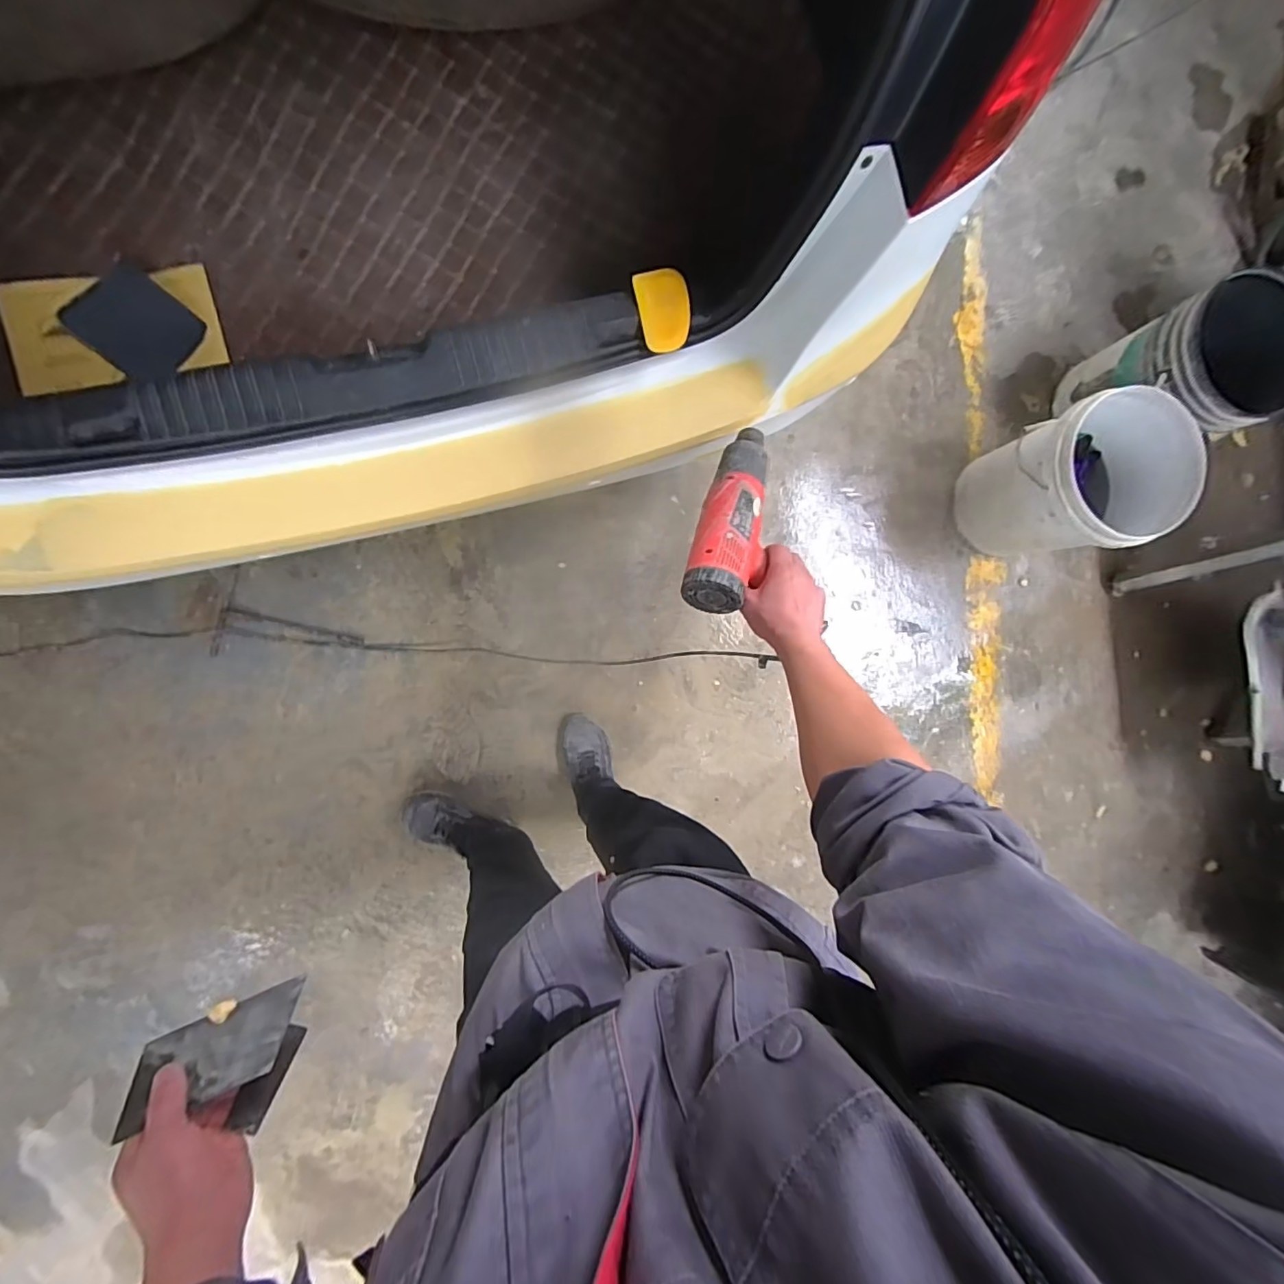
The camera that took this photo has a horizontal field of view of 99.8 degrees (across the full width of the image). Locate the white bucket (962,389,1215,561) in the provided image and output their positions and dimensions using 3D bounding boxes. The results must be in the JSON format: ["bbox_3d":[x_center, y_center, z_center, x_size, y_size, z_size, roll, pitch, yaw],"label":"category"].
[{"bbox_3d":[0.959,-0.361,1.231,0.316,0.317,0.293,0,90,-8],"label":"white bucket"}]

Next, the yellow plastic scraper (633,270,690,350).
[{"bbox_3d":[0.029,-0.405,0.659,0.061,0.005,0.091,-13,99,-4],"label":"yellow plastic scraper"}]

